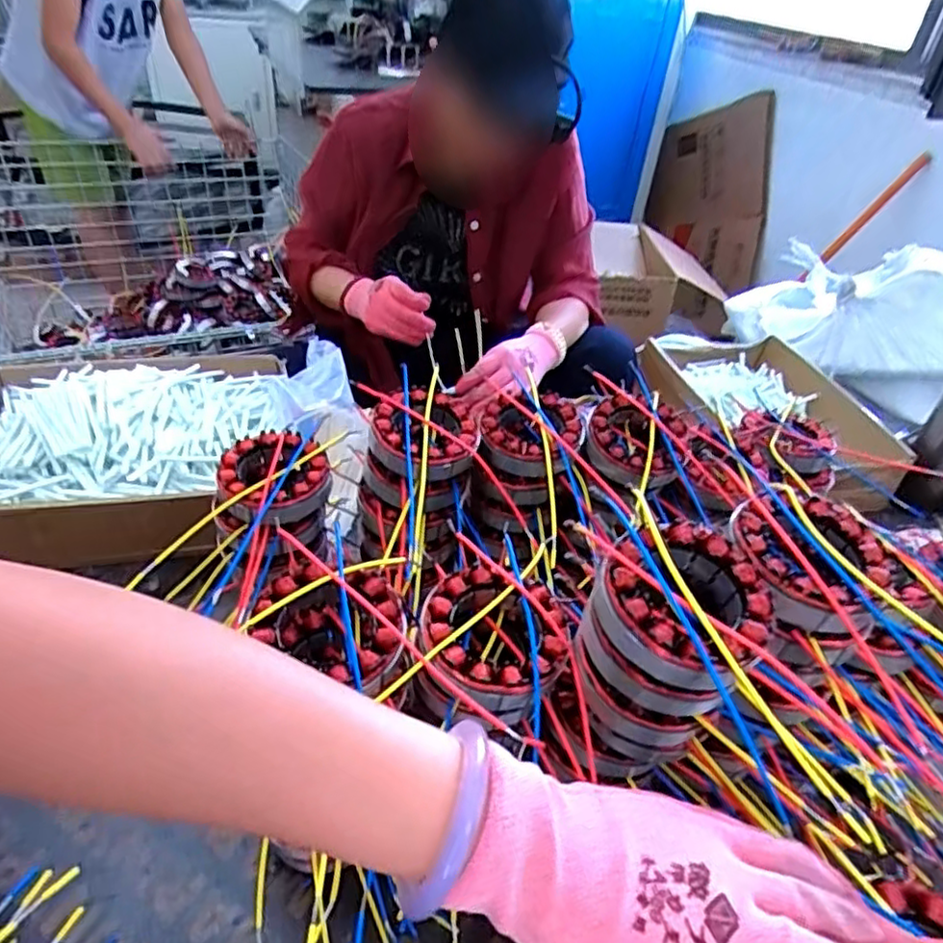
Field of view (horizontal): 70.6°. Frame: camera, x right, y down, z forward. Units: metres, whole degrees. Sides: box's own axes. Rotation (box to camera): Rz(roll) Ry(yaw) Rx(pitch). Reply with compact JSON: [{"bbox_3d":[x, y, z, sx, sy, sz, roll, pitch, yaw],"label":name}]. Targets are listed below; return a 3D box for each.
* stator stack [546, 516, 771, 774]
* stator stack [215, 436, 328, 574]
[{"bbox_3d":[0.102,0.108,0.381,0.089,0.143,0.085,32,45,28],"label":"stator stack"},{"bbox_3d":[-0.158,0.024,0.536,0.091,0.071,0.098,1,39,-7],"label":"stator stack"}]

